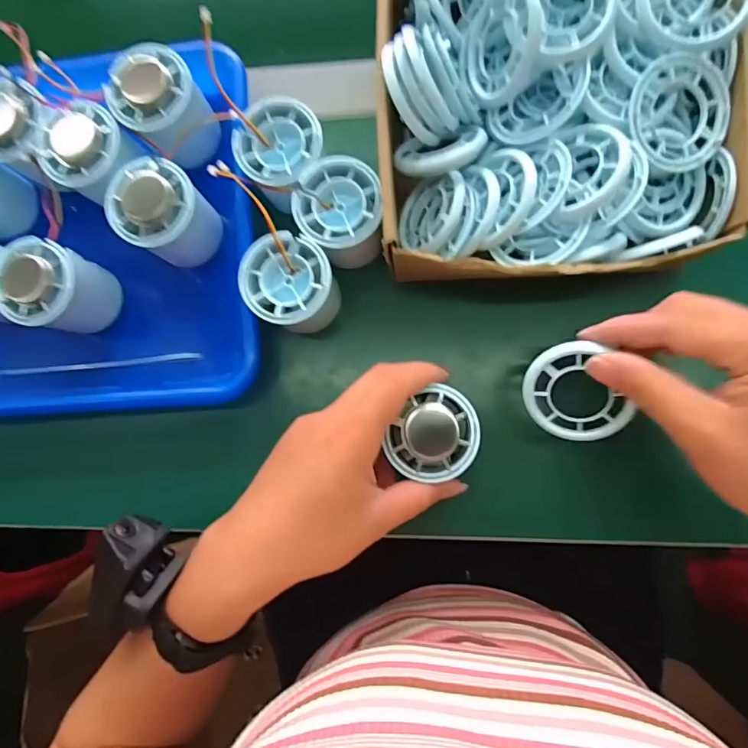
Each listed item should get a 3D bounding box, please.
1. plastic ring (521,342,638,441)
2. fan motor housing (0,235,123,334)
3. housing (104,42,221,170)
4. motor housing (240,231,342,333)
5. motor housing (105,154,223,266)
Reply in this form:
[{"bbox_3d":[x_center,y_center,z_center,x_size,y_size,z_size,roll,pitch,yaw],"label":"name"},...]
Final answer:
[{"bbox_3d":[0.109,0.011,0.254,0.049,0.004,0.057,-21,99,25],"label":"plastic ring"},{"bbox_3d":[-0.215,-0.057,0.312,0.058,0.057,0.052,18,87,7],"label":"fan motor housing"},{"bbox_3d":[-0.138,-0.177,0.311,0.052,0.050,0.057,-1,85,6],"label":"housing"},{"bbox_3d":[-0.051,-0.056,0.301,0.052,0.047,0.057,-1,85,6],"label":"motor housing"},{"bbox_3d":[-0.134,-0.103,0.308,0.055,0.059,0.052,-1,85,6],"label":"motor housing"}]

